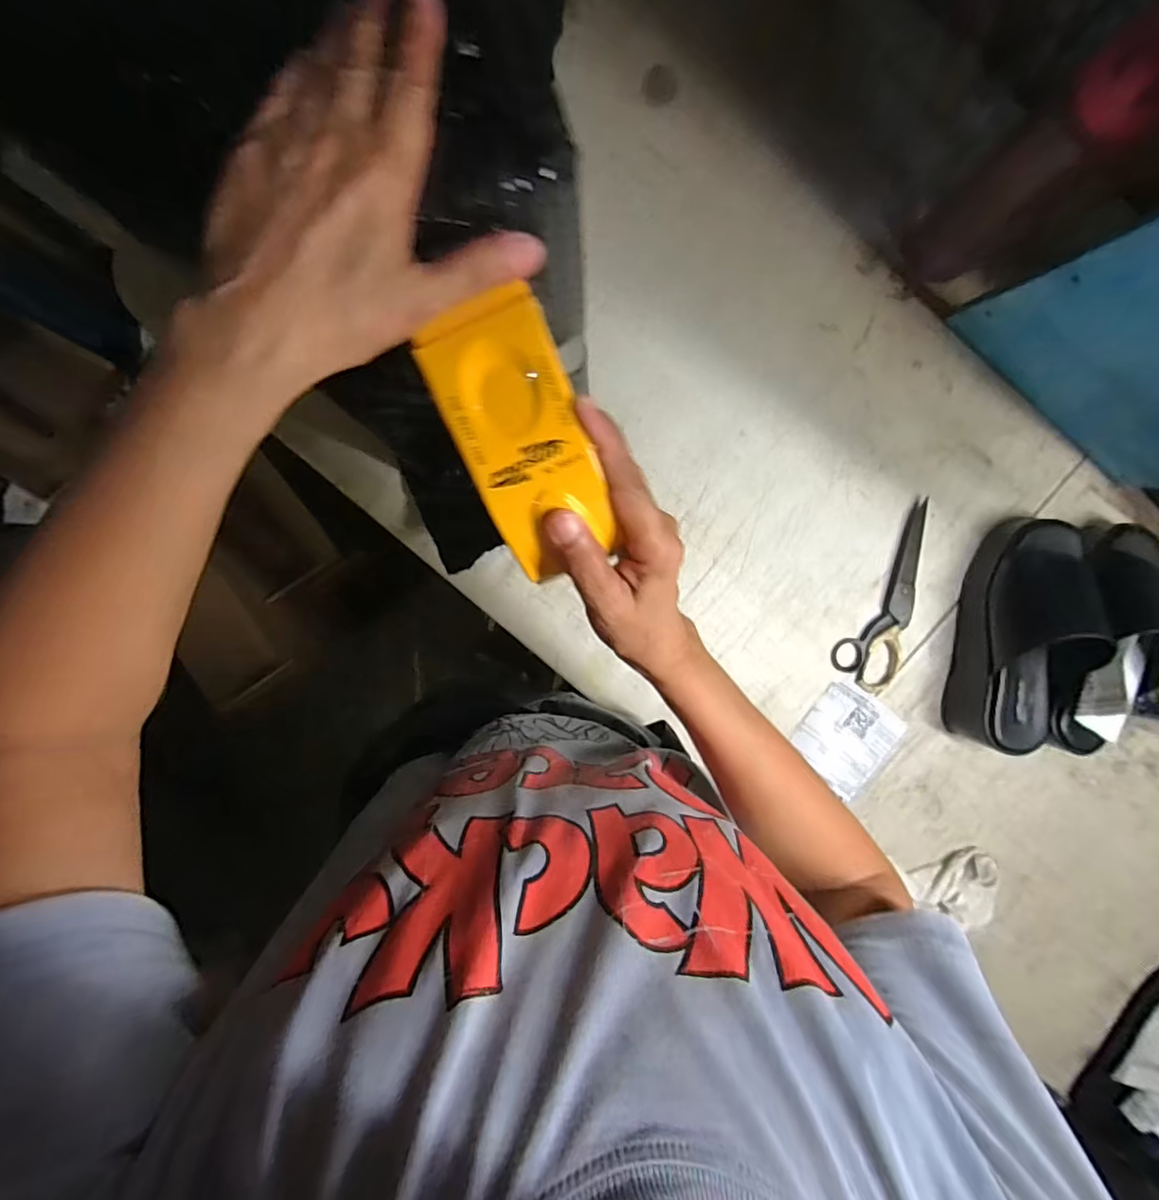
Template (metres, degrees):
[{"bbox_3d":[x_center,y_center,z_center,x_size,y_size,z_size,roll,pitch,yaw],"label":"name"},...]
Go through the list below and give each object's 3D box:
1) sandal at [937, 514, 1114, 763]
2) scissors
[{"bbox_3d":[0.434,0.034,0.529,0.084,0.094,0.231,10,93,-1],"label":"sandal"},{"bbox_3d":[0.335,-0.002,0.570,0.066,0.011,0.197,28,92,-2],"label":"scissors"}]

